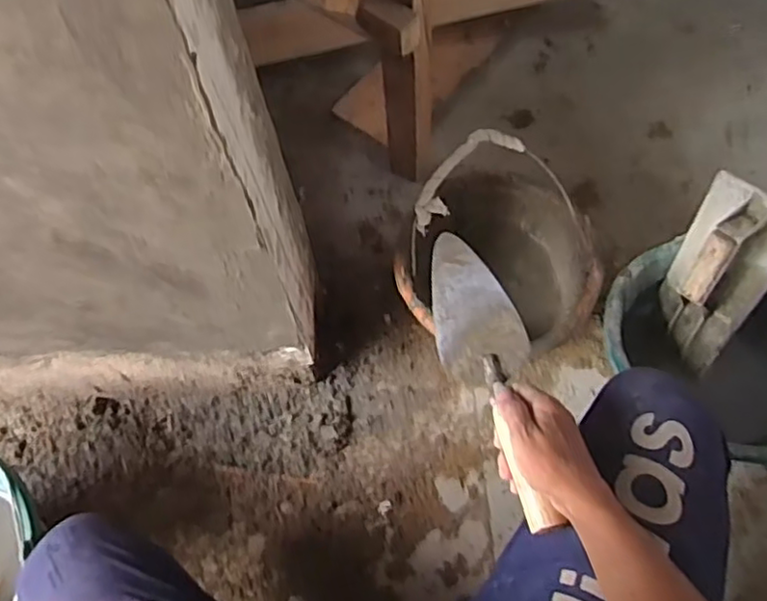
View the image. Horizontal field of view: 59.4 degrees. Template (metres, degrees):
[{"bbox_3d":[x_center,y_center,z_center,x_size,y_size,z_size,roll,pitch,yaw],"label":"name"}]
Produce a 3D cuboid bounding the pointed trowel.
[{"bbox_3d":[0.109,0.072,0.657,0.084,0.044,0.299,-13,62,-3],"label":"pointed trowel"}]

